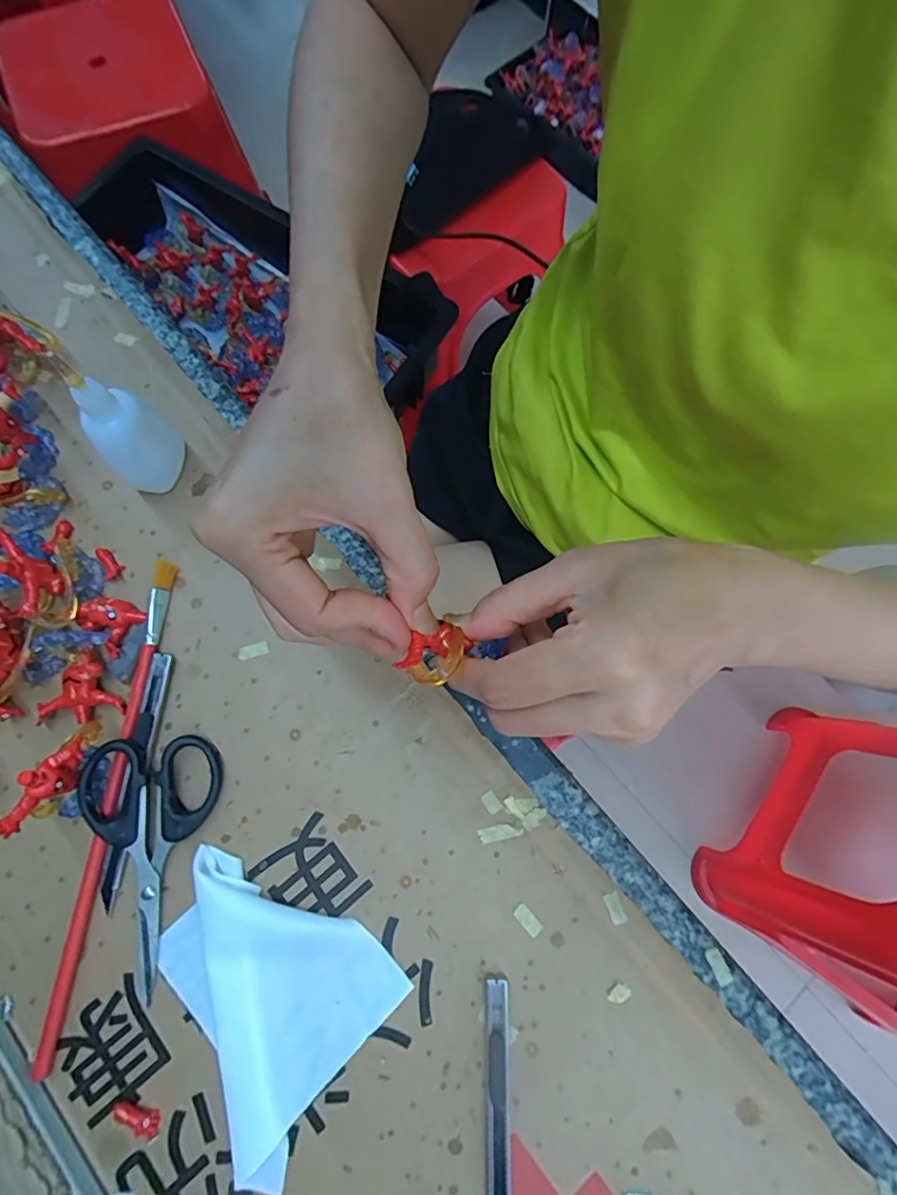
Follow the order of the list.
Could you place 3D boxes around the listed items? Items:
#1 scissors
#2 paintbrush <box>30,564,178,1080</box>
[{"bbox_3d":[-0.164,0.135,0.277,0.064,0.019,0.122,7,75,1],"label":"scissors"},{"bbox_3d":[-0.185,0.106,0.289,0.012,0.009,0.262,7,75,1],"label":"paintbrush"}]

